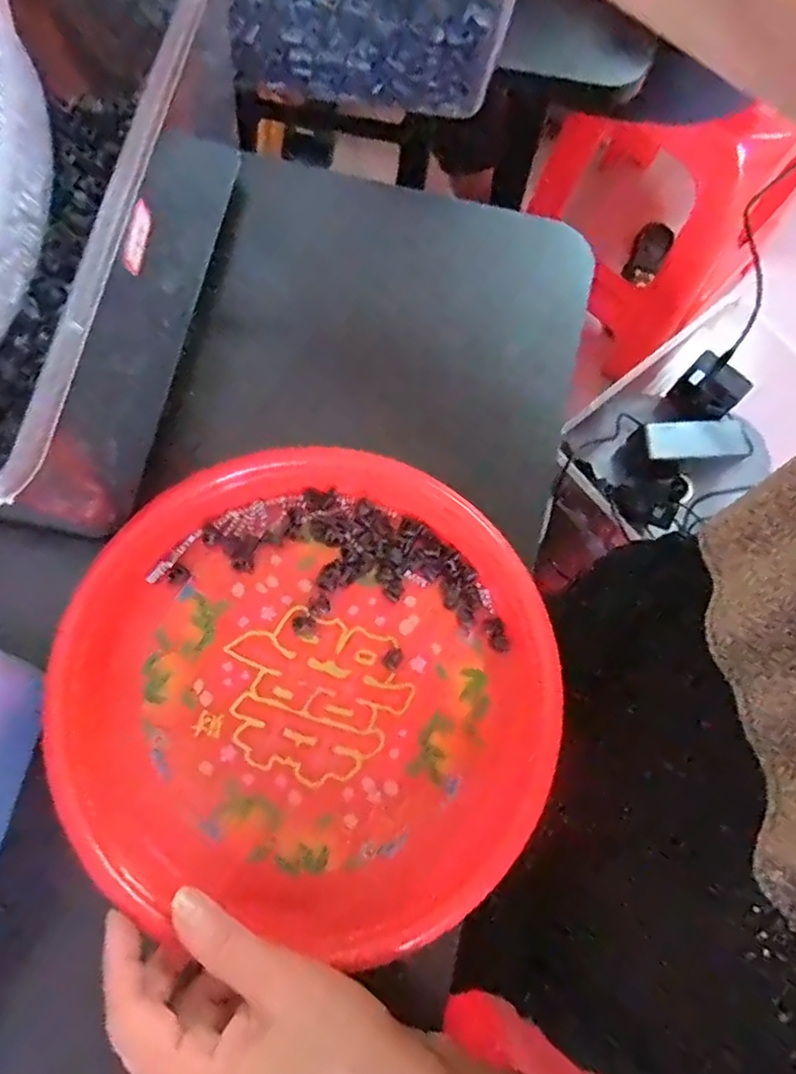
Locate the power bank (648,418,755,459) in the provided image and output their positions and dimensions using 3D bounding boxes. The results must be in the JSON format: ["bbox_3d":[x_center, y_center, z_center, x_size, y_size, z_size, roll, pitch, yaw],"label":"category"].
[{"bbox_3d":[0.364,-0.118,0.804,0.121,0.016,0.051,-3,77,-2],"label":"power bank"}]

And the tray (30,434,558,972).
[{"bbox_3d":[-0.045,0.070,0.335,0.245,0.023,0.227,0,76,-1],"label":"tray"}]

